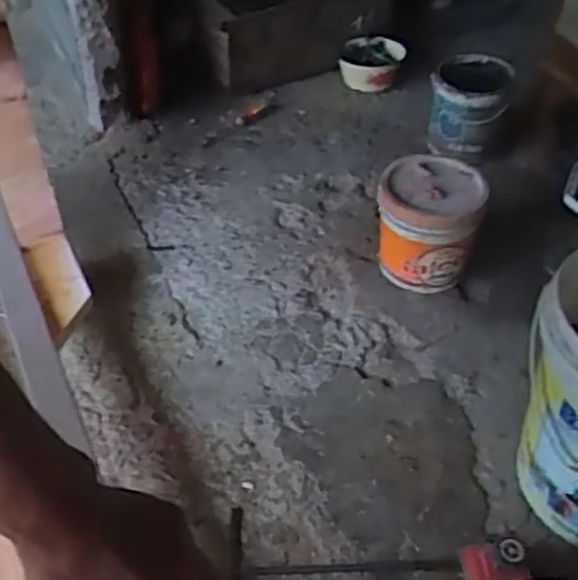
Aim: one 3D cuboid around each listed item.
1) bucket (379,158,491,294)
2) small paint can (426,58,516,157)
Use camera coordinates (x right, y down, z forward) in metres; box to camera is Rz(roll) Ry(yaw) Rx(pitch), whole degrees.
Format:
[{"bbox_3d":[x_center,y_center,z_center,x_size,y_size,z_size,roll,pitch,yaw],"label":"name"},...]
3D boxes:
[{"bbox_3d":[0.265,-0.127,1.442,0.187,0.207,0.174,0,44,0],"label":"bucket"},{"bbox_3d":[0.423,-0.434,1.761,0.168,0.191,0.168,0,44,0],"label":"small paint can"}]

